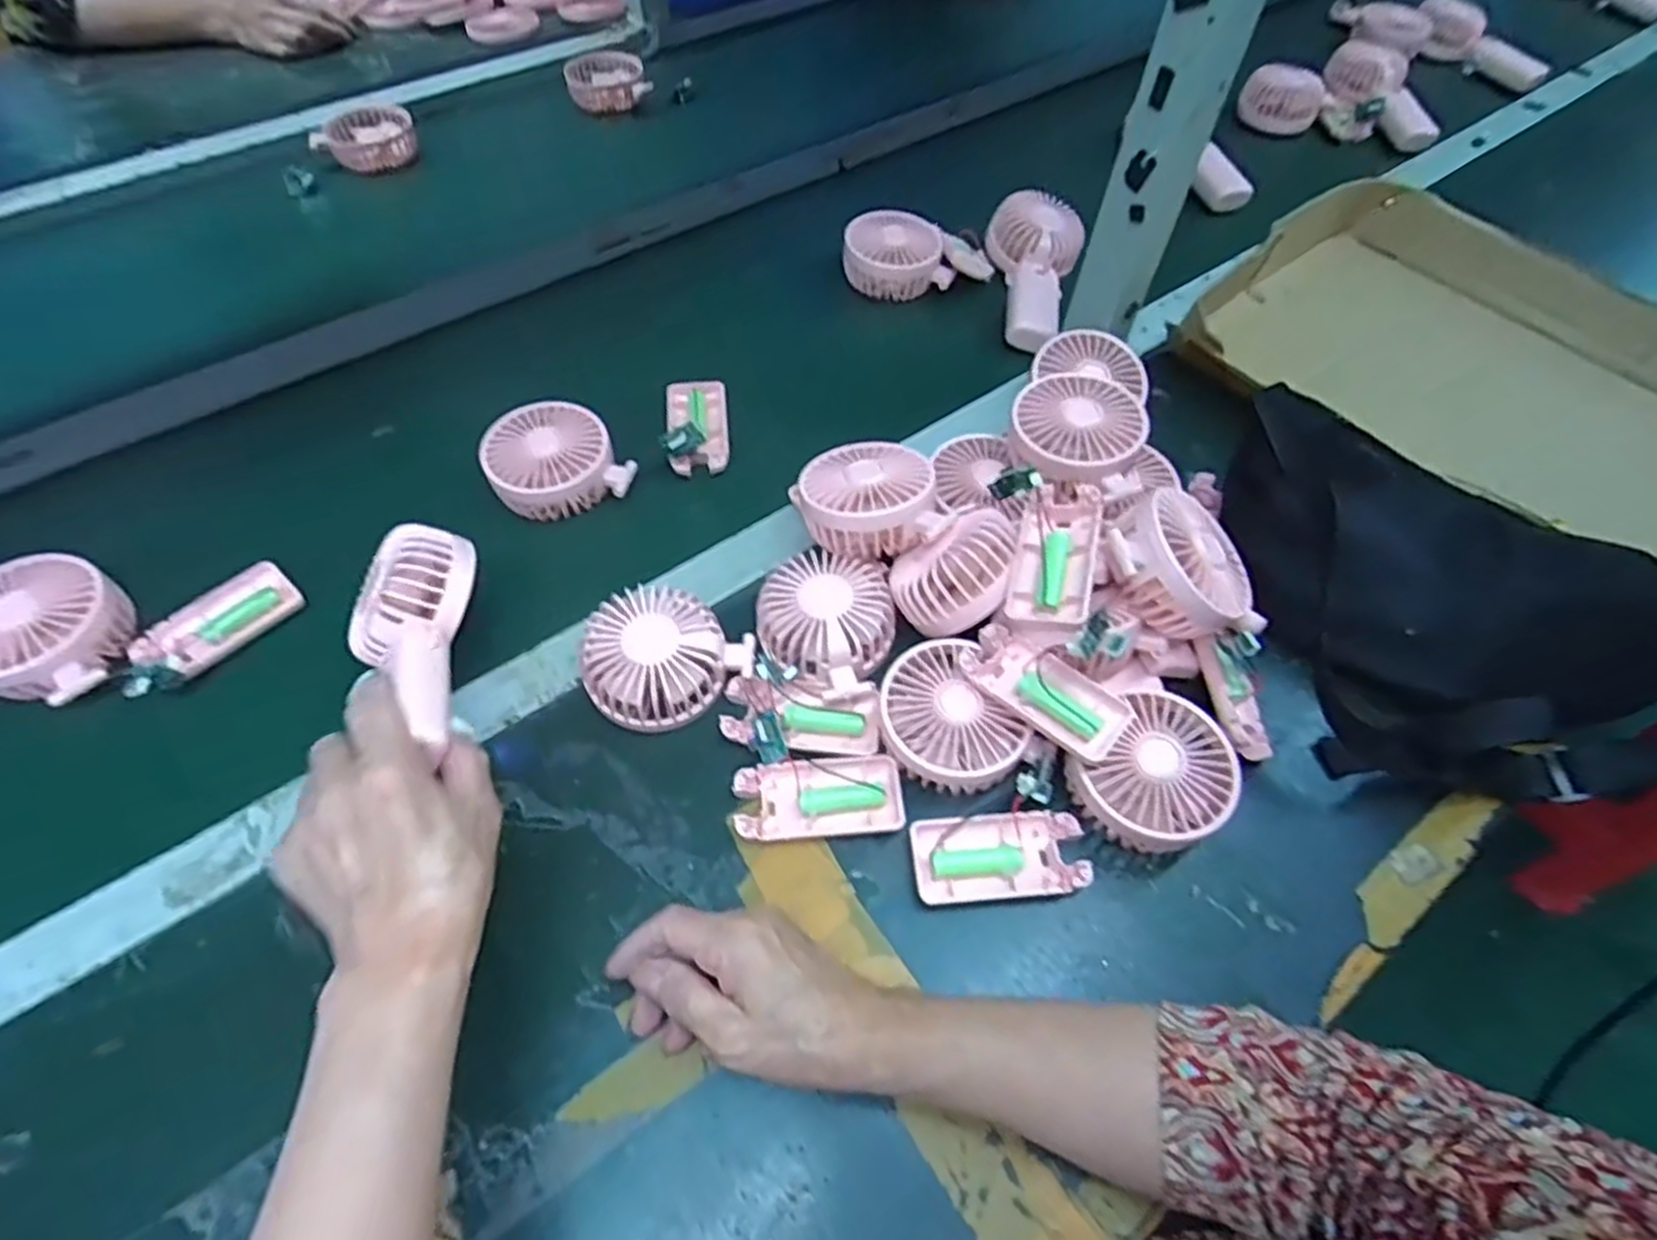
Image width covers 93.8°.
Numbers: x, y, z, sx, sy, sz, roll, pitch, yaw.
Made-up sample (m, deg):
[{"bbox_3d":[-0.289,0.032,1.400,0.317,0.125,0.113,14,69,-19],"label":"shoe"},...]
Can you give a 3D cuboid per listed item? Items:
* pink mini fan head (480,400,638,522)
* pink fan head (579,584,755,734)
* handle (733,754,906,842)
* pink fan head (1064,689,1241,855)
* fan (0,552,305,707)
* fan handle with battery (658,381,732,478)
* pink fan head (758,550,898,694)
[{"bbox_3d":[-0.196,-0.115,0.560,0.092,0.036,0.090,-22,60,-14],"label":"pink mini fan head"},{"bbox_3d":[-0.100,0.022,0.470,0.095,0.048,0.078,-34,64,-20],"label":"pink fan head"},{"bbox_3d":[-0.006,0.100,0.440,0.092,0.019,0.044,-3,58,-3],"label":"handle"},{"bbox_3d":[0.180,0.088,0.431,0.085,0.046,0.072,-39,66,-22],"label":"pink fan head"},{"bbox_3d":[-0.437,0.006,0.478,0.179,0.030,0.099,-3,56,-20],"label":"fan"},{"bbox_3d":[-0.101,-0.157,0.593,0.047,0.039,0.096,-5,58,-4],"label":"fan handle with battery"},{"bbox_3d":[0.001,-0.005,0.481,0.082,0.030,0.085,34,63,19],"label":"pink fan head"}]

